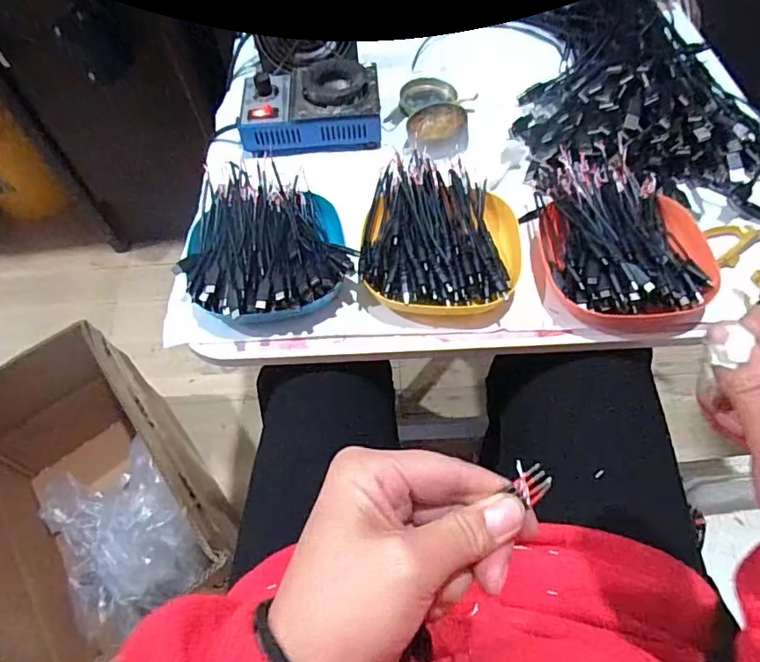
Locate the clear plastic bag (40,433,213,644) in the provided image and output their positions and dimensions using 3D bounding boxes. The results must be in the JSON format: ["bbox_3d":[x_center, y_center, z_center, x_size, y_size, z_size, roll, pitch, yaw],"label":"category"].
[{"bbox_3d":[-0.337,0.252,0.686,0.166,0.131,0.199,-31,62,-15],"label":"clear plastic bag"}]

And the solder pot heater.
[{"bbox_3d":[-0.075,-0.246,0.578,0.150,0.056,0.101,0,58,3],"label":"solder pot heater"}]

